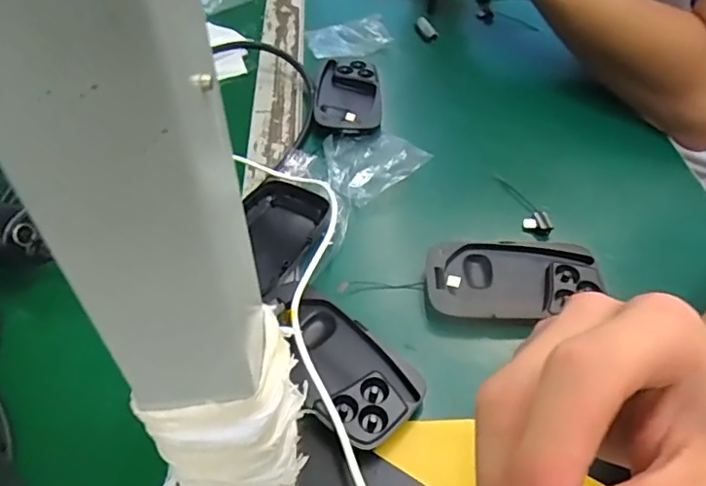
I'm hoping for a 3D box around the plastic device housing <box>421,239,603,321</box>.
[{"bbox_3d":[0.097,0.023,0.339,0.103,0.011,0.058,3,47,3],"label":"plastic device housing"}]

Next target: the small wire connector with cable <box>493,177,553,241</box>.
[{"bbox_3d":[0.120,-0.025,0.387,0.019,0.012,0.055,-17,50,-16],"label":"small wire connector with cable"}]

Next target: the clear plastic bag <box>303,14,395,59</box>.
[{"bbox_3d":[-0.005,-0.202,0.544,0.076,0.016,0.068,-9,48,-9],"label":"clear plastic bag"}]

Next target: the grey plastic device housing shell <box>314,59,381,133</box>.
[{"bbox_3d":[-0.003,-0.125,0.467,0.052,0.014,0.103,2,47,1],"label":"grey plastic device housing shell"}]

